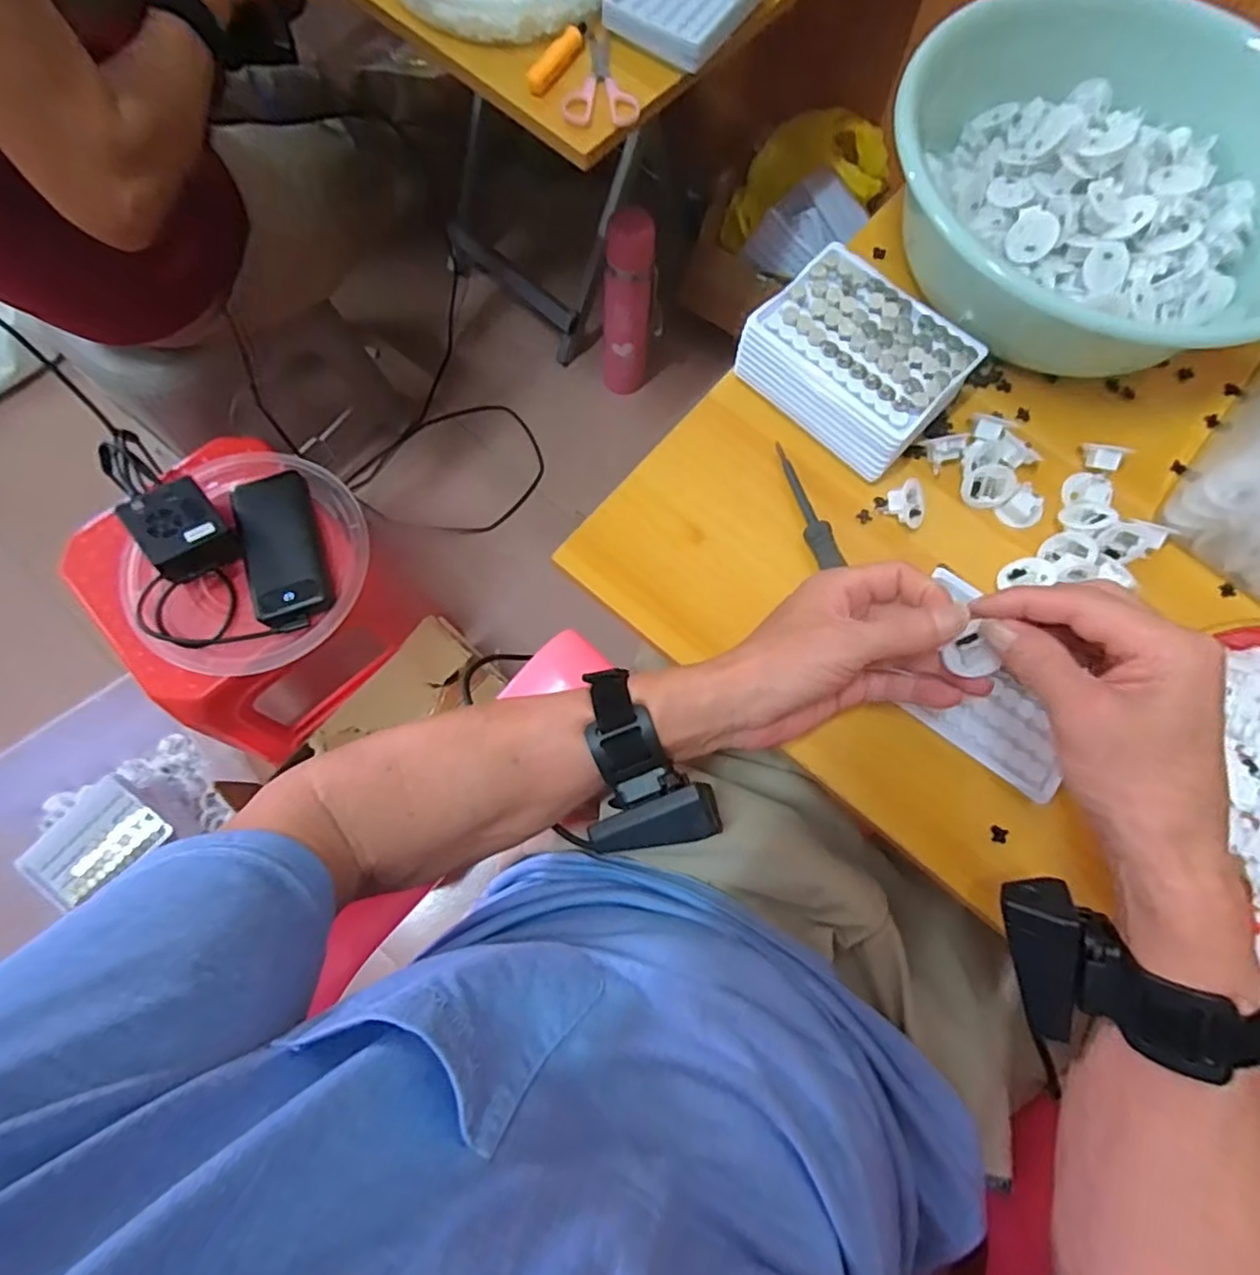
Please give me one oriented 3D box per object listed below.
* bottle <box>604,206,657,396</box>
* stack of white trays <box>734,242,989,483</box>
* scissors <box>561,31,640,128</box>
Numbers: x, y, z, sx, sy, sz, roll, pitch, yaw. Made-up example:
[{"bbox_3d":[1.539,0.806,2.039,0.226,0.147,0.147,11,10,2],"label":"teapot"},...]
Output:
[{"bbox_3d":[-0.003,-0.442,0.881,0.067,0.257,0.063,3,74,-1],"label":"bottle"},{"bbox_3d":[0.153,-0.188,0.436,0.131,0.050,0.100,44,77,10],"label":"stack of white trays"},{"bbox_3d":[-0.023,-0.476,0.543,0.062,0.016,0.107,2,74,-1],"label":"scissors"}]

